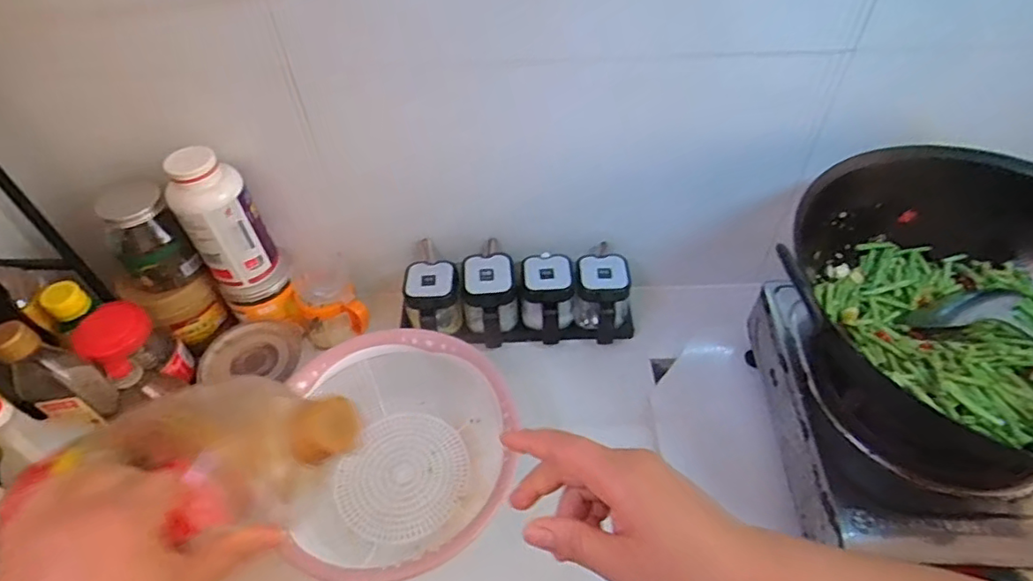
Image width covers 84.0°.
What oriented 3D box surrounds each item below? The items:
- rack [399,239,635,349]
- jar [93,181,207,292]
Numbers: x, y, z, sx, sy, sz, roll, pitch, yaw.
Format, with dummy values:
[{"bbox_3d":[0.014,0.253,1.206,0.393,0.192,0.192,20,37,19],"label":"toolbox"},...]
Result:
[{"bbox_3d":[-0.001,0.008,0.811,0.328,0.087,0.121,-1,49,1],"label":"rack"},{"bbox_3d":[-0.452,-0.061,0.704,0.079,0.117,0.071,-35,57,-26],"label":"jar"}]

